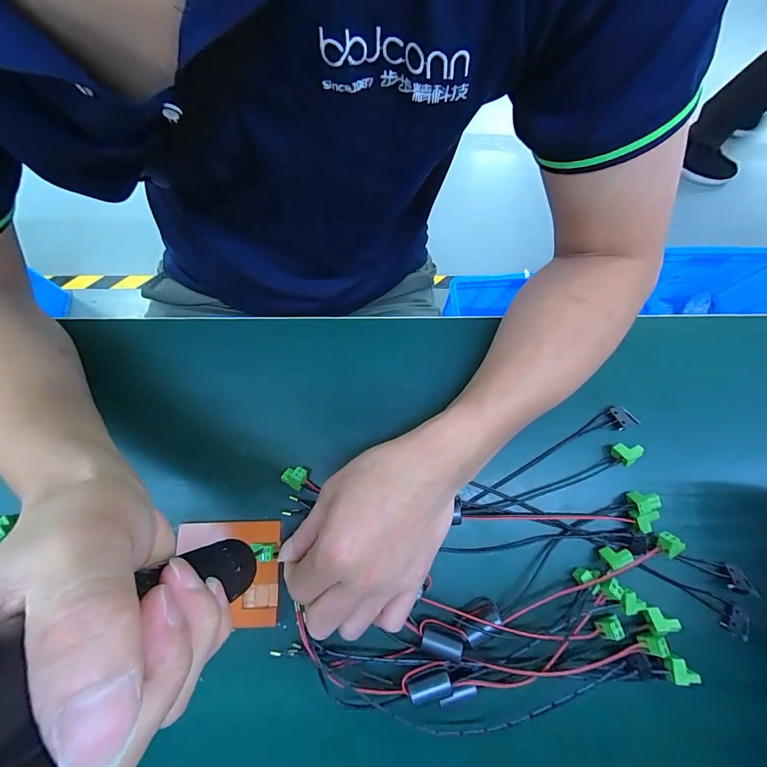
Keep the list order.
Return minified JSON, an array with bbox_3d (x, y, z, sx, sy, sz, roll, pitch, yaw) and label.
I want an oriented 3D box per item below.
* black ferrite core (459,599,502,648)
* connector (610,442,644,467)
[{"bbox_3d":[0.071,0.175,0.274,0.031,0.018,0.017,-32,77,-10],"label":"black ferrite core"},{"bbox_3d":[0.201,0.057,0.308,0.020,0.014,0.016,-36,77,-11],"label":"connector"}]

